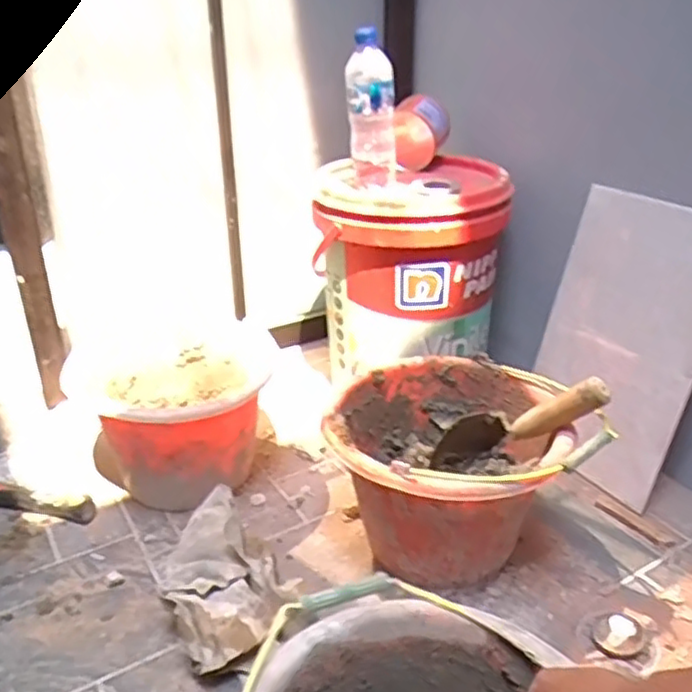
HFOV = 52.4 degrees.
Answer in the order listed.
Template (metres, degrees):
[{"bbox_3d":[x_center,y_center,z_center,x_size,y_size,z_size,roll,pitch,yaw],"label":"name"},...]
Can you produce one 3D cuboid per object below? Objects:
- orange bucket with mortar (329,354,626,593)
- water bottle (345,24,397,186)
[{"bbox_3d":[0.124,0.154,0.863,0.280,0.209,0.270,-1,28,1],"label":"orange bucket with mortar"},{"bbox_3d":[0.038,-0.345,1.028,0.069,0.209,0.065,1,26,1],"label":"water bottle"}]

